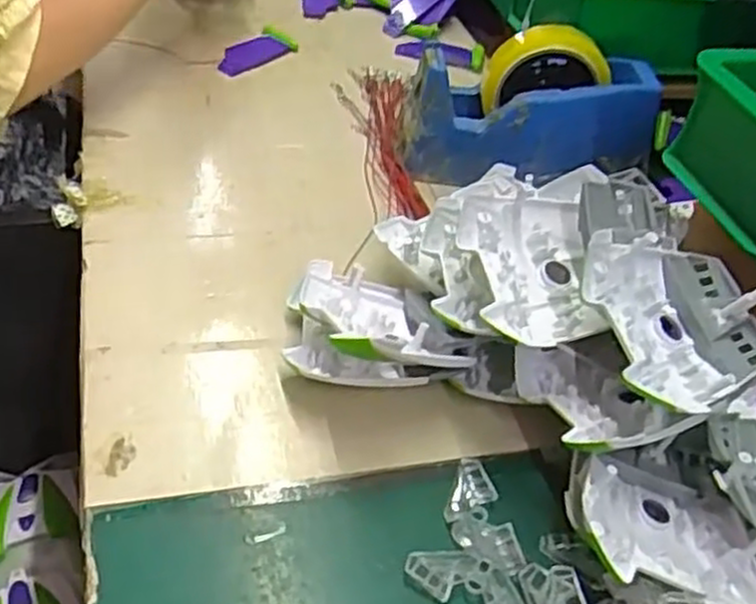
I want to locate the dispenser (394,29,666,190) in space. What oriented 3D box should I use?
[{"bbox_3d":[0.124,-0.158,0.644,0.199,0.104,0.076,0,44,-11],"label":"dispenser"}]

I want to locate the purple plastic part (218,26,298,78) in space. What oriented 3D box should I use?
[{"bbox_3d":[-0.121,-0.245,0.774,0.044,0.010,0.093,34,48,23],"label":"purple plastic part"}]

